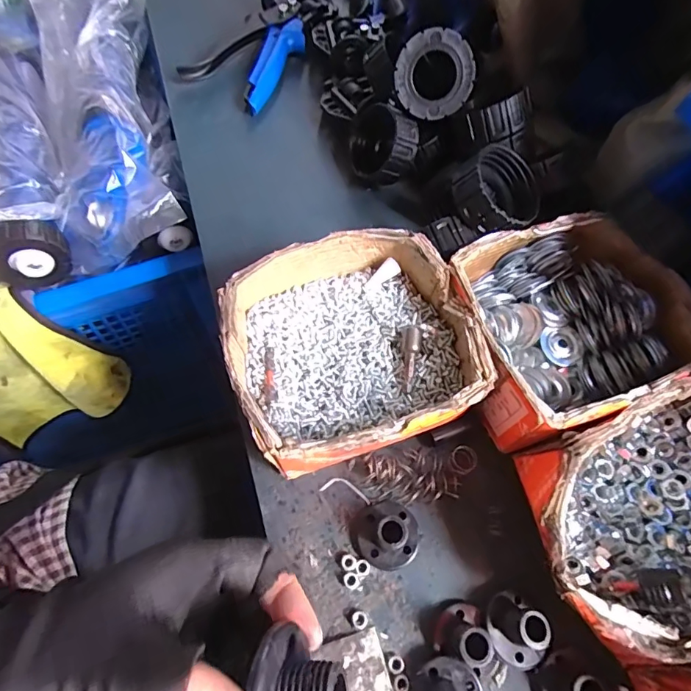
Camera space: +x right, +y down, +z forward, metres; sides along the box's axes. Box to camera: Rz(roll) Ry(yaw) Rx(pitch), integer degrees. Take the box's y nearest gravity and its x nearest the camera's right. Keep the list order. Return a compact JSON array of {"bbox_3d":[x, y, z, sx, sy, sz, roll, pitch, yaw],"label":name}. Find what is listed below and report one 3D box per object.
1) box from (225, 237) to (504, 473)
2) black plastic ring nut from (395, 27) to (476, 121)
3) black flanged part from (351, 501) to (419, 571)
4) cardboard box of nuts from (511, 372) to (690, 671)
[{"bbox_3d":[0.003,0.006,0.341,0.160,0.078,0.153,-15,66,-11],"label":"box"},{"bbox_3d":[0.078,-0.235,0.403,0.067,0.067,0.012,-12,30,7],"label":"black plastic ring nut"},{"bbox_3d":[0.028,0.128,0.312,0.045,0.024,0.043,1,64,-3],"label":"black flanged part"},{"bbox_3d":[0.205,0.106,0.296,0.184,0.070,0.128,-22,67,-13],"label":"cardboard box of nuts"}]

